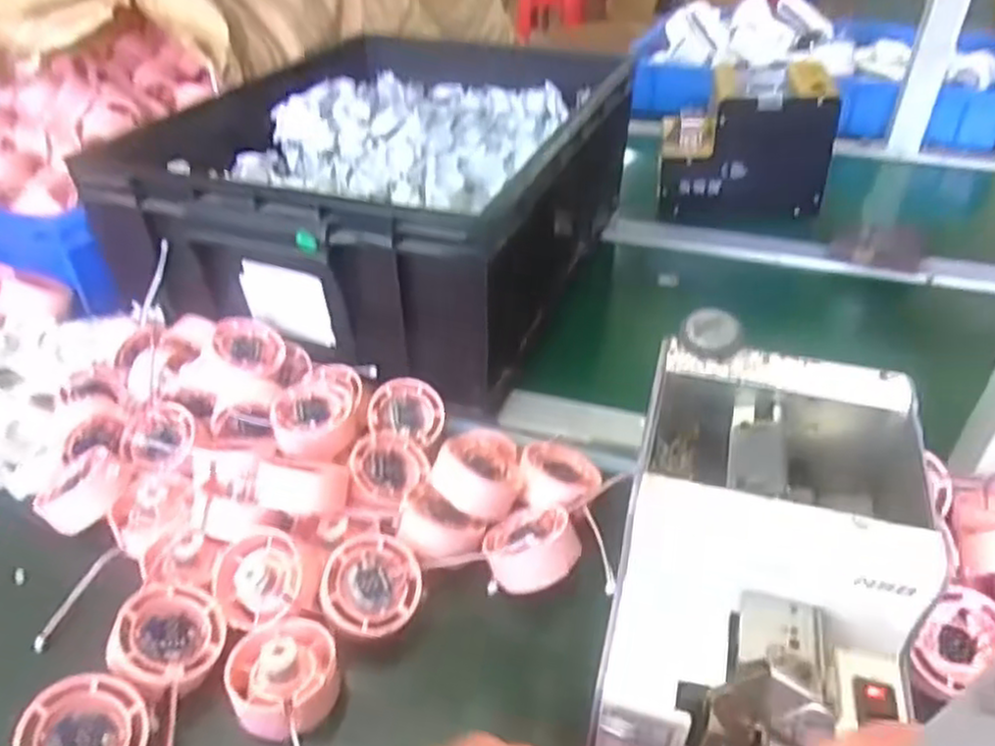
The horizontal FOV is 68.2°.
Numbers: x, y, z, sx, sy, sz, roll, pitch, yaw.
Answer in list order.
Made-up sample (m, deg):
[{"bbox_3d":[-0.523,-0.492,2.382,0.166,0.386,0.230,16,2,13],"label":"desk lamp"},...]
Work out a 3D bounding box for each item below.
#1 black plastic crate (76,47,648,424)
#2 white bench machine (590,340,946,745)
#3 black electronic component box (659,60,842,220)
[{"bbox_3d":[-0.092,-0.199,0.729,0.367,0.157,0.499,12,40,17],"label":"black plastic crate"},{"bbox_3d":[0.124,0.086,0.345,0.125,0.105,0.186,9,39,14],"label":"white bench machine"},{"bbox_3d":[0.284,-0.270,0.857,0.172,0.147,0.110,4,38,7],"label":"black electronic component box"}]

